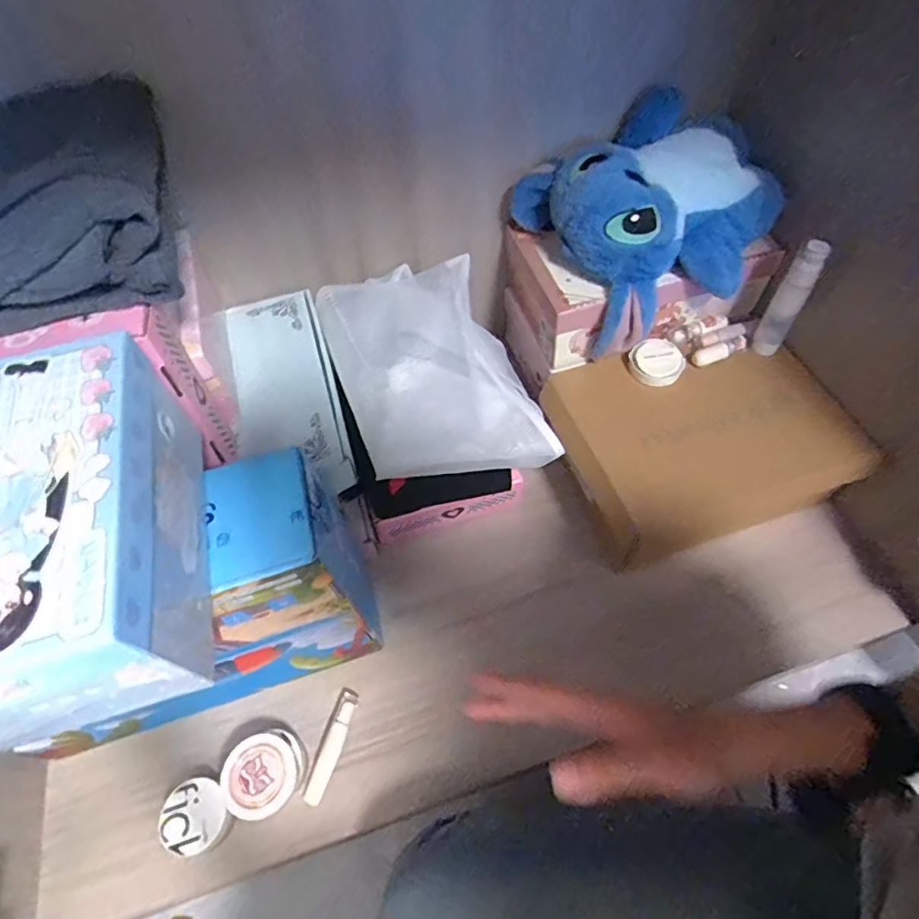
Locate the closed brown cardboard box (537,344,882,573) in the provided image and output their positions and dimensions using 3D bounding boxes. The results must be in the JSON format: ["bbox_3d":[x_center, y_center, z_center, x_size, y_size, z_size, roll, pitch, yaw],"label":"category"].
[{"bbox_3d":[0.289,-0.016,0.702,0.325,0.123,0.236,-14,59,-5],"label":"closed brown cardboard box"}]

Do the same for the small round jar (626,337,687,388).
[{"bbox_3d":[0.243,-0.121,0.686,0.059,0.028,0.062,-2,59,3],"label":"small round jar"}]

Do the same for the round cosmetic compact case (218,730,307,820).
[{"bbox_3d":[-0.195,0.315,0.557,0.075,0.051,0.070,-2,59,3],"label":"round cosmetic compact case"}]

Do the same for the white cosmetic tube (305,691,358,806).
[{"bbox_3d":[-0.132,0.300,0.584,0.019,0.018,0.105,15,61,12],"label":"white cosmetic tube"}]

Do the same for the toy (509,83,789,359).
[{"bbox_3d":[0.228,-0.285,0.651,0.245,0.183,0.228,-26,61,-11],"label":"toy"}]

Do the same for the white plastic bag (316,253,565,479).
[{"bbox_3d":[-0.034,-0.112,0.657,0.207,0.082,0.292,-19,60,-8],"label":"white plastic bag"}]

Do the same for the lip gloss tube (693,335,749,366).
[{"bbox_3d":[0.322,-0.134,0.690,0.065,0.016,0.023,-15,59,-5],"label":"lip gloss tube"}]

